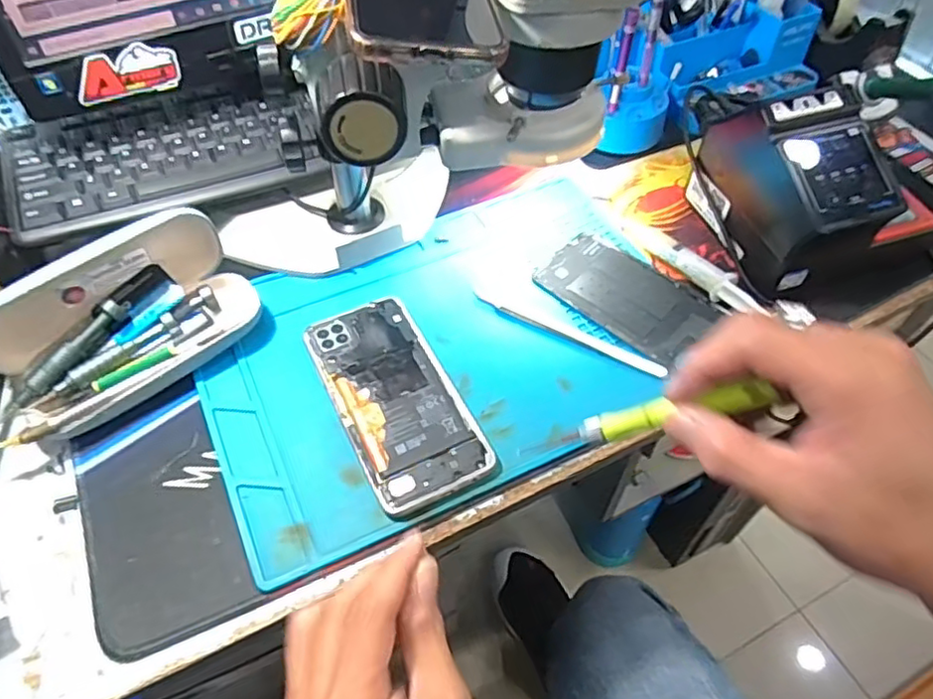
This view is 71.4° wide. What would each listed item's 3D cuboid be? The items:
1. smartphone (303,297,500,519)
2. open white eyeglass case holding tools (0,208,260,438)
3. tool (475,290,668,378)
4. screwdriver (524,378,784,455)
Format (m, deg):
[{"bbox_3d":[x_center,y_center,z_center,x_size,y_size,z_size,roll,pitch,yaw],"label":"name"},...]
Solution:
[{"bbox_3d":[-0.047,0.031,0.428,0.074,0.009,0.156,-23,56,-17],"label":"smartphone"},{"bbox_3d":[-0.225,-0.018,0.425,0.166,0.073,0.084,-36,61,-24],"label":"open white eyeglass case holding tools"},{"bbox_3d":[0.073,-0.013,0.466,0.145,0.005,0.015,25,57,18],"label":"tool"},{"bbox_3d":[0.074,0.031,0.286,0.122,0.013,0.012,-20,42,37],"label":"screwdriver"}]

